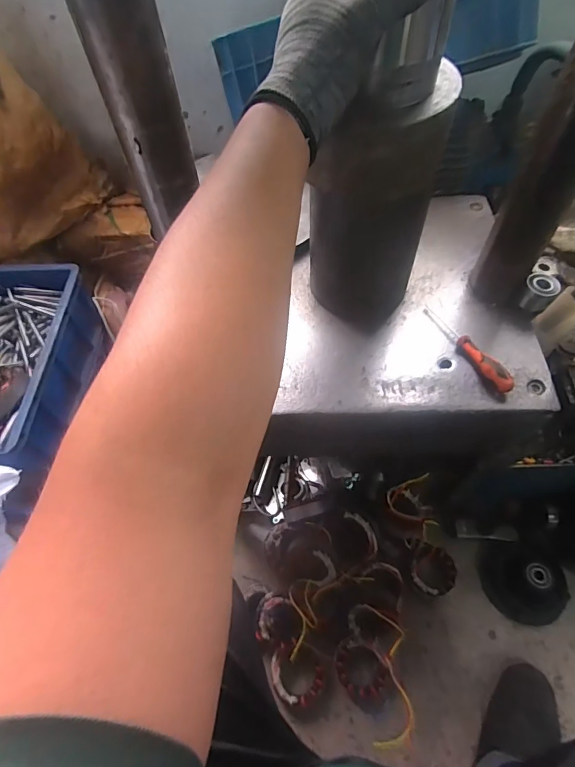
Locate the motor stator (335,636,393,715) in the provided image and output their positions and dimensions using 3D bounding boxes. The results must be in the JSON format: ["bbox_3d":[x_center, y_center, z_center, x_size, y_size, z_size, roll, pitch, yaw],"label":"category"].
[{"bbox_3d":[0.125,0.480,0.716,0.099,0.036,0.096,13,60,11],"label":"motor stator"}]

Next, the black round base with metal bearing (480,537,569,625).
[{"bbox_3d":[0.429,0.352,0.773,0.150,0.058,0.138,-2,59,2],"label":"black round base with metal bearing"}]

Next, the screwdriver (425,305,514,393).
[{"bbox_3d":[0.219,-0.048,0.526,0.021,0.025,0.148,-21,60,-9],"label":"screwdriver"}]

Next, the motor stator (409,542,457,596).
[{"bbox_3d":[0.263,0.336,0.779,0.085,0.046,0.080,-1,59,2],"label":"motor stator"}]

